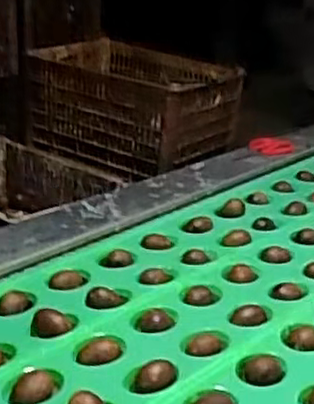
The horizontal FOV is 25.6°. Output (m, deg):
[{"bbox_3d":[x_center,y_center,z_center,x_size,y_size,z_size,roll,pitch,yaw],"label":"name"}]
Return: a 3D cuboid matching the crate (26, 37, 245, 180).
[{"bbox_3d":[-0.058,-0.243,1.681,0.453,0.207,0.334,16,24,32],"label":"crate"}]

